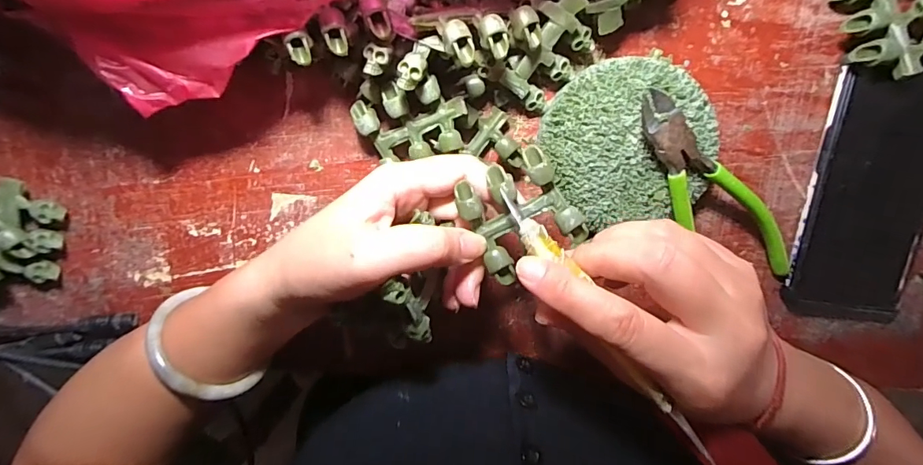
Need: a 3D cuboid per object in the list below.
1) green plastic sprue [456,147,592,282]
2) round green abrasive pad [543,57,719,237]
[{"bbox_3d":[0.030,-0.009,0.226,0.052,0.013,0.053,-29,98,4],"label":"green plastic sprue"},{"bbox_3d":[0.101,-0.055,0.270,0.095,0.024,0.093,0,103,0],"label":"round green abrasive pad"}]

